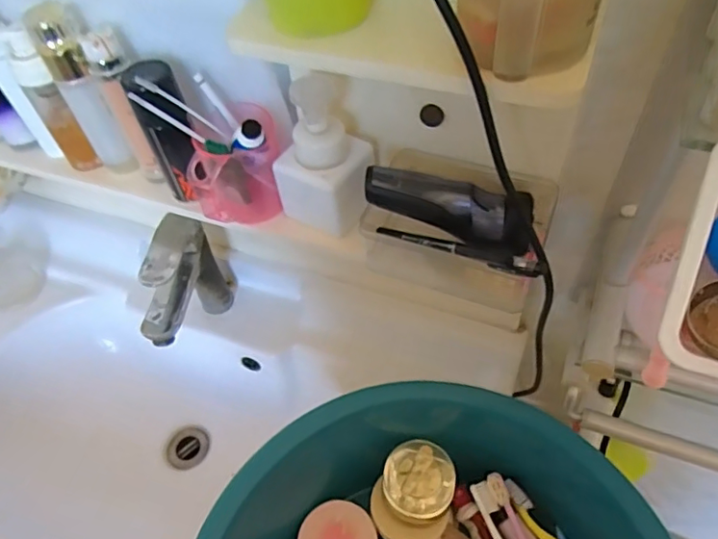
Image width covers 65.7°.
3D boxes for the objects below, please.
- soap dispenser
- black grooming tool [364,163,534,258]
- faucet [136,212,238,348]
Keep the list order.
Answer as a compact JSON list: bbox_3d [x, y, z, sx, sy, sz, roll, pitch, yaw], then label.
[{"bbox_3d":[-0.028,-0.095,0.474,0.080,0.127,0.072,26,58,23],"label":"soap dispenser"},{"bbox_3d":[0.073,-0.053,0.447,0.136,0.041,0.031,18,54,-3],"label":"black grooming tool"},{"bbox_3d":[-0.208,0.026,0.676,0.041,0.172,0.159,8,53,11],"label":"faucet"}]

